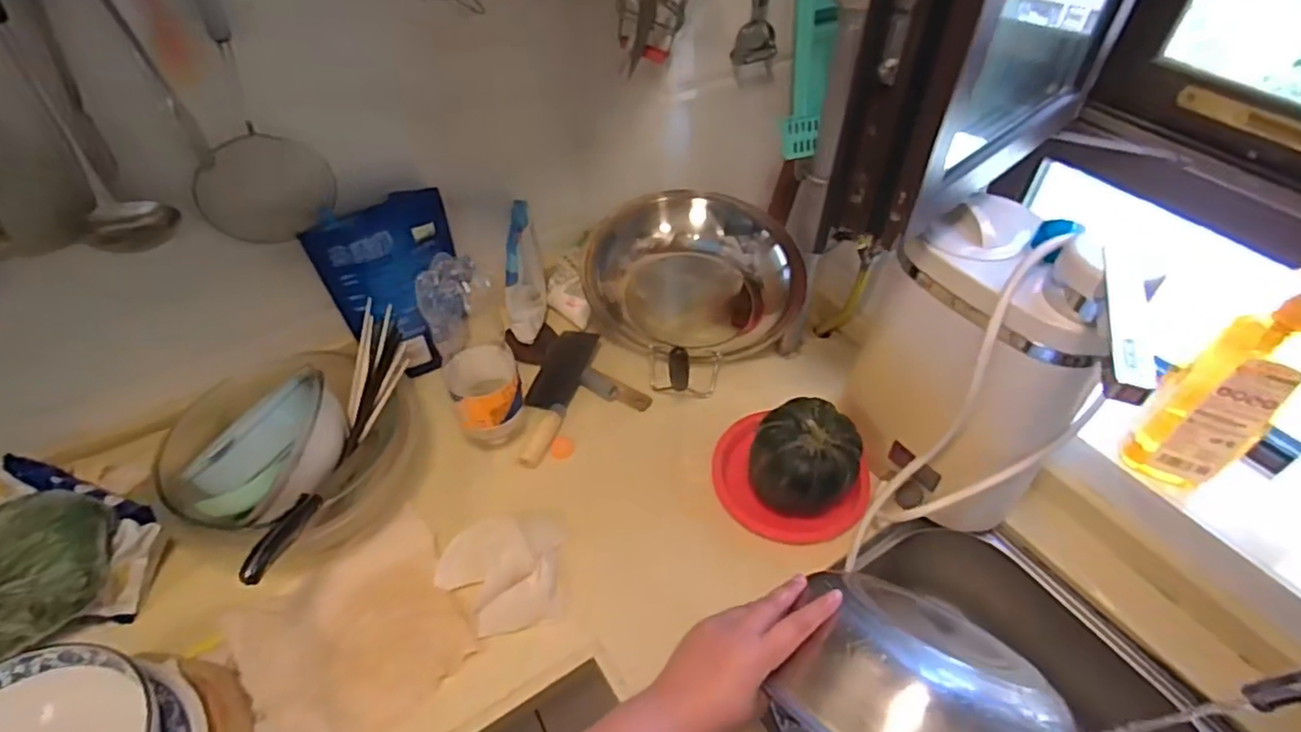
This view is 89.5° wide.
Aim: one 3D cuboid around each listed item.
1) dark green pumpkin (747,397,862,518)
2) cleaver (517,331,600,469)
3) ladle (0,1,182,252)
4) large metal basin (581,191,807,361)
[{"bbox_3d":[0.183,0.120,0.788,0.125,0.132,0.106,10,48,10],"label":"dark green pumpkin"},{"bbox_3d":[-0.145,0.037,0.940,0.065,0.020,0.238,12,49,12],"label":"cleaver"},{"bbox_3d":[-0.563,-0.250,0.607,0.058,0.349,0.078,26,53,22],"label":"ladle"},{"bbox_3d":[0.061,-0.121,0.934,0.290,0.243,0.117,6,48,6],"label":"large metal basin"}]

